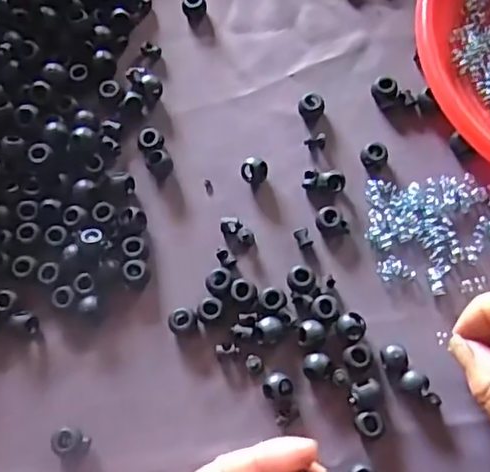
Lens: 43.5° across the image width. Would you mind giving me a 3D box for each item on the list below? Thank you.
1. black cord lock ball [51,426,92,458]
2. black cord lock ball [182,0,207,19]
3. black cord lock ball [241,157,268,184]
[{"bbox_3d":[-0.089,0.106,0.314,0.017,0.011,0.014,15,77,5],"label":"black cord lock ball"},{"bbox_3d":[-0.032,-0.148,0.393,0.015,0.012,0.013,-10,76,-1],"label":"black cord lock ball"},{"bbox_3d":[0.006,-0.038,0.355,0.015,0.011,0.012,4,76,2],"label":"black cord lock ball"}]

